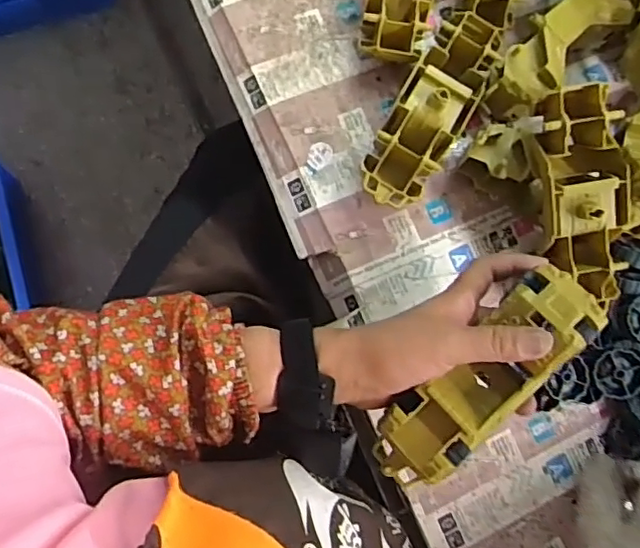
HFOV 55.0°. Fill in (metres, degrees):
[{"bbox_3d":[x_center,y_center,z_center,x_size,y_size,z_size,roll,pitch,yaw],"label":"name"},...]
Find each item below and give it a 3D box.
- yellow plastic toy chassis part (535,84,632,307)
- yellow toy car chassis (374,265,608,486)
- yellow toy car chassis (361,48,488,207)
[{"bbox_3d":[0.193,-0.051,0.460,0.055,0.054,0.172,-15,104,-9],"label":"yellow plastic toy chassis part"},{"bbox_3d":[0.110,0.072,0.403,0.171,0.051,0.062,-43,91,0],"label":"yellow toy car chassis"},{"bbox_3d":[0.077,-0.111,0.496,0.054,0.053,0.129,31,81,-3],"label":"yellow toy car chassis"}]

